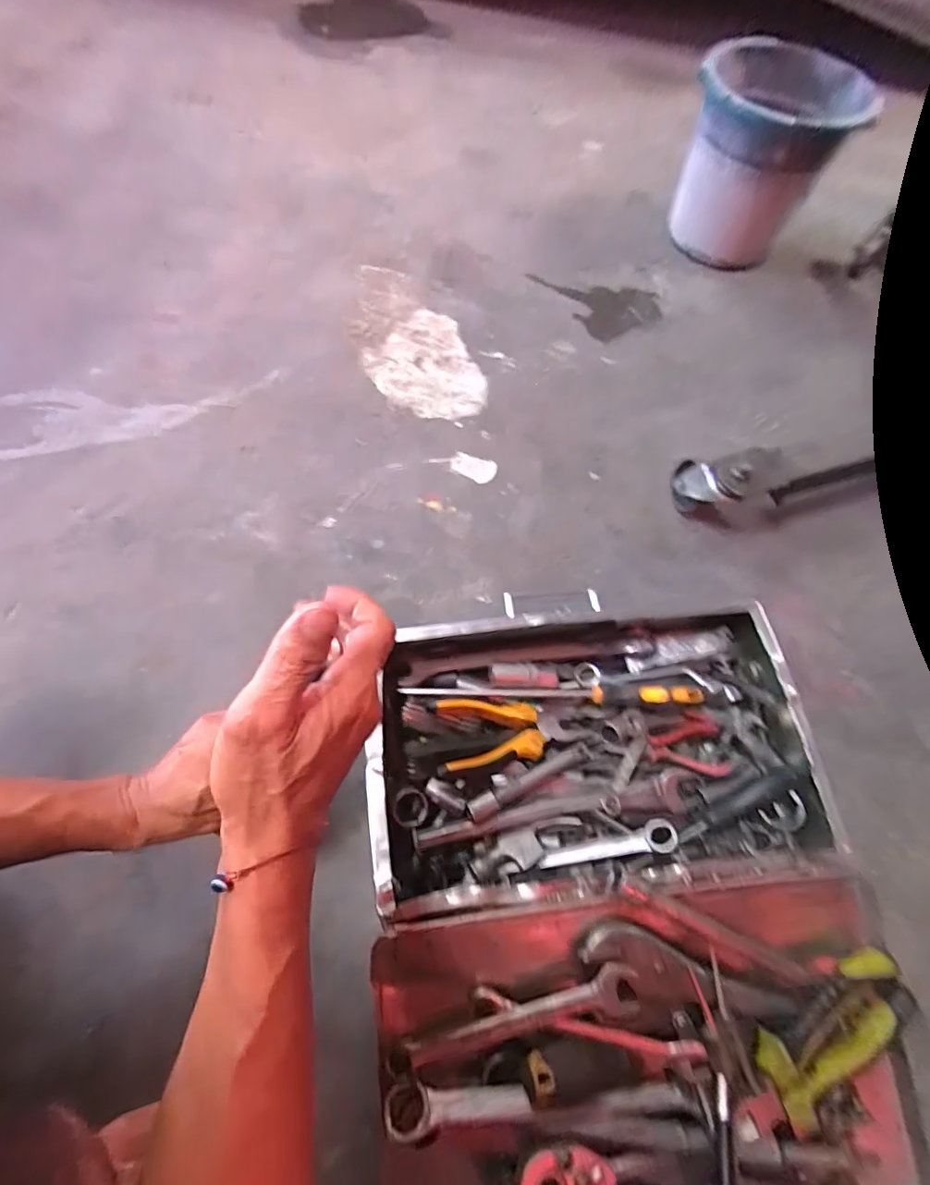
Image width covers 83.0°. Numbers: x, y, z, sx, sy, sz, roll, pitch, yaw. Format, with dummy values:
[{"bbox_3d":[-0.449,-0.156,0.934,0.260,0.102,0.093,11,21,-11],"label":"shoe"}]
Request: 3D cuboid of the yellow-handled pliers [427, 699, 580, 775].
[{"bbox_3d":[0.038,0.124,0.492,0.134,0.028,0.068,-8,65,-8],"label":"yellow-handled pliers"}]

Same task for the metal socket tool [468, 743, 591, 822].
[{"bbox_3d":[0.060,0.172,0.478,0.123,0.023,0.017,-23,68,-14],"label":"metal socket tool"}]

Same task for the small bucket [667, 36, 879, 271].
[{"bbox_3d":[0.473,-0.738,0.895,0.218,0.247,0.256,15,63,4],"label":"small bucket"}]

